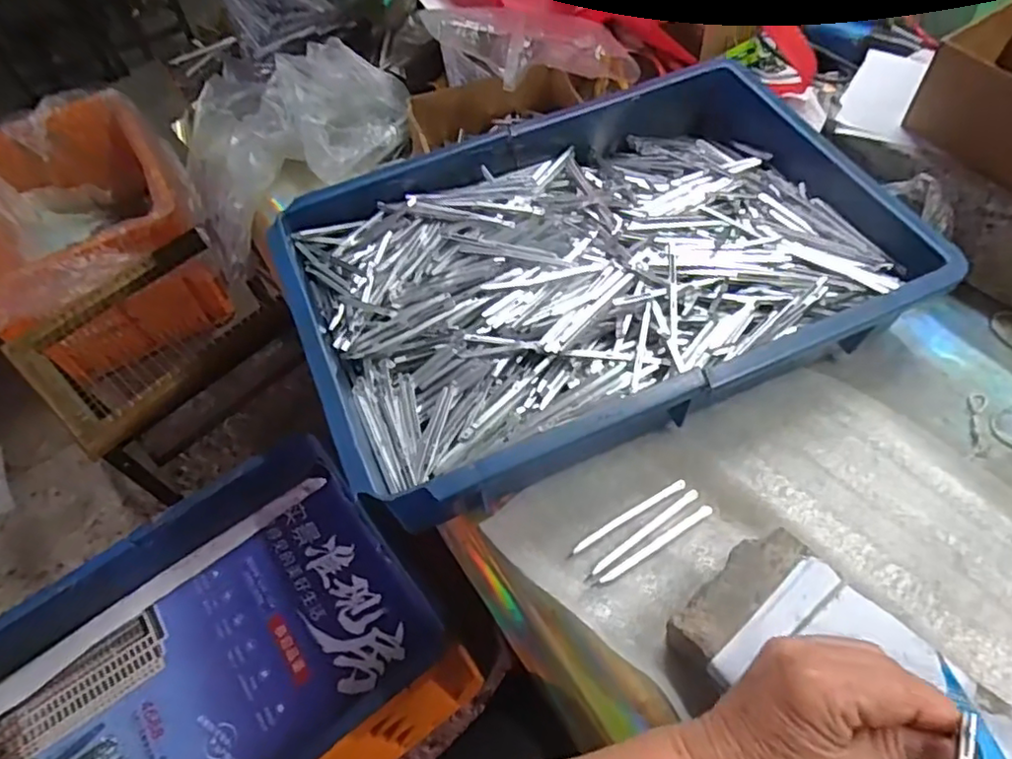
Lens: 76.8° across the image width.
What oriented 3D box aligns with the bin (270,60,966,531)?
[{"bbox_3d":[0.065,-0.084,0.491,0.426,0.080,0.280,-22,57,-10],"label":"bin"}]

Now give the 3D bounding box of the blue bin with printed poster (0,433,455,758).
[{"bbox_3d":[-0.307,0.277,0.613,0.435,0.105,0.276,-35,60,-17],"label":"blue bin with printed poster"}]

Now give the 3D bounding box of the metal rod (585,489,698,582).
[{"bbox_3d":[0.088,0.100,0.414,0.093,0.004,0.007,-32,59,-16],"label":"metal rod"}]

